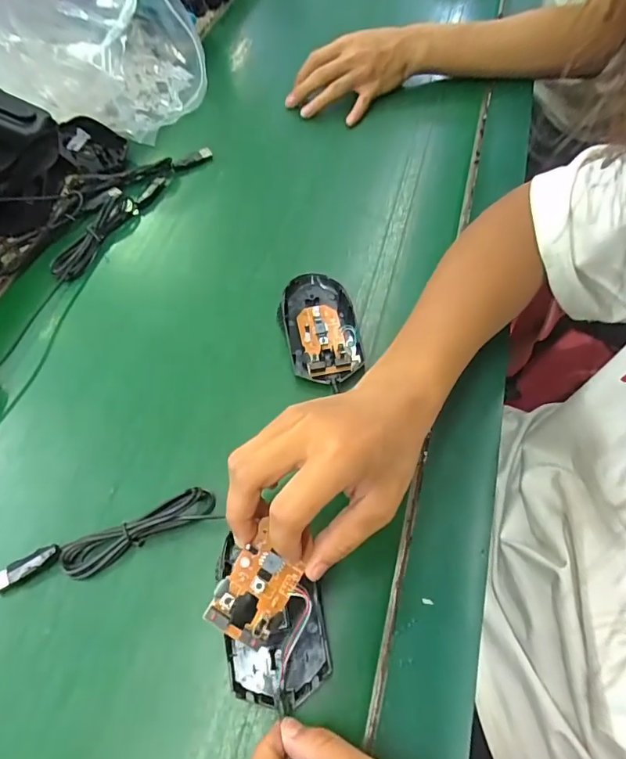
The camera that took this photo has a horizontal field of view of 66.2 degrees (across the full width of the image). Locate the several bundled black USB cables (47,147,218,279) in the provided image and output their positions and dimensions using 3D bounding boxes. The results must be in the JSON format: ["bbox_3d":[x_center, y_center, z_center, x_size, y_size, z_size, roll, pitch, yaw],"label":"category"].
[{"bbox_3d":[-0.192,-0.184,0.500,0.040,0.021,0.219,27,64,16],"label":"several bundled black USB cables"}]

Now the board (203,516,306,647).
[{"bbox_3d":[-0.030,0.115,0.264,0.038,0.012,0.054,34,66,19],"label":"board"}]

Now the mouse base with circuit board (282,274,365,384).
[{"bbox_3d":[0.006,-0.047,0.417,0.059,0.015,0.112,-10,60,-4],"label":"mouse base with circuit board"}]

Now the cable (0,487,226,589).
[{"bbox_3d":[-0.140,0.111,0.324,0.150,0.017,0.027,-20,62,-10],"label":"cable"}]

